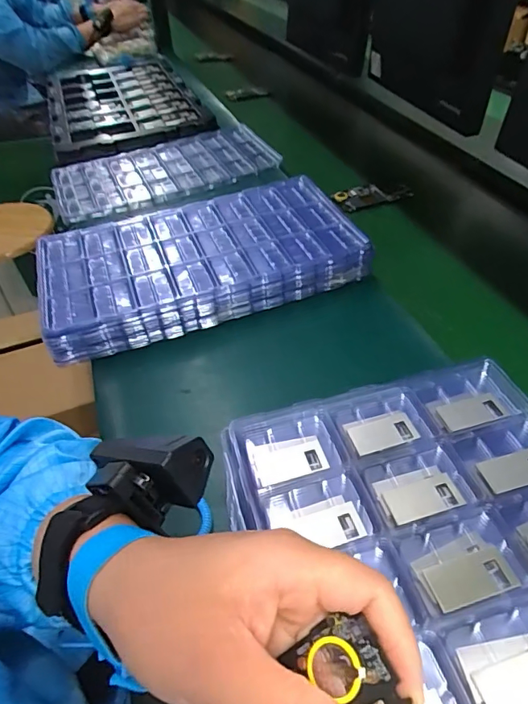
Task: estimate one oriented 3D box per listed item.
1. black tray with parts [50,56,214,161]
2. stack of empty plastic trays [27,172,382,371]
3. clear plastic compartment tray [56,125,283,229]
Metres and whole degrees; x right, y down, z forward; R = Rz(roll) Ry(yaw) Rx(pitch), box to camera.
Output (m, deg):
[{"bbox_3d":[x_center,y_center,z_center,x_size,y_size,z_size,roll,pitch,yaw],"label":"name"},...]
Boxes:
[{"bbox_3d":[-0.315,-0.543,1.039,0.338,0.072,0.524,-16,46,-14],"label":"black tray with parts"},{"bbox_3d":[-0.077,-0.114,0.600,0.391,0.062,0.212,-15,46,-12],"label":"stack of empty plastic trays"},{"bbox_3d":[-0.171,-0.312,0.828,0.380,0.047,0.207,-15,46,-12],"label":"clear plastic compartment tray"}]

